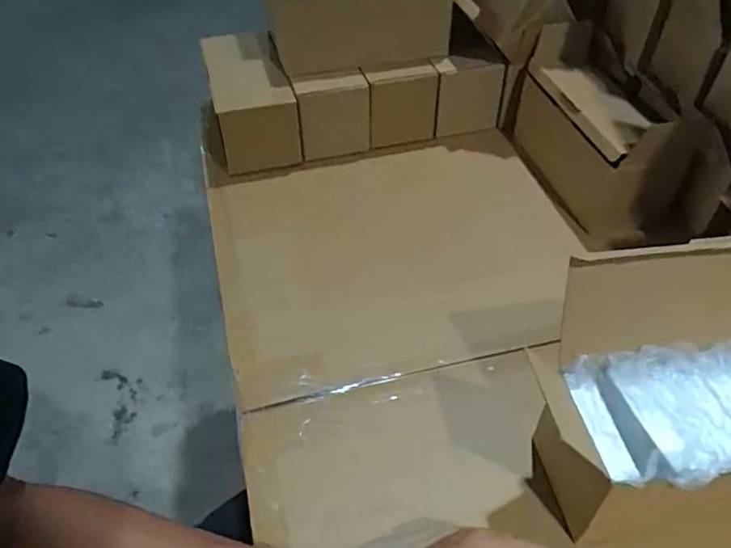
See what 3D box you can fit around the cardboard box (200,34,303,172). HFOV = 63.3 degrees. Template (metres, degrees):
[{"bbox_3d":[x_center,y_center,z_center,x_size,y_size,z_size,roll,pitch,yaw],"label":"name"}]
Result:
[{"bbox_3d":[-0.158,-0.236,0.792,0.096,0.105,0.197,-13,46,-12],"label":"cardboard box"}]

